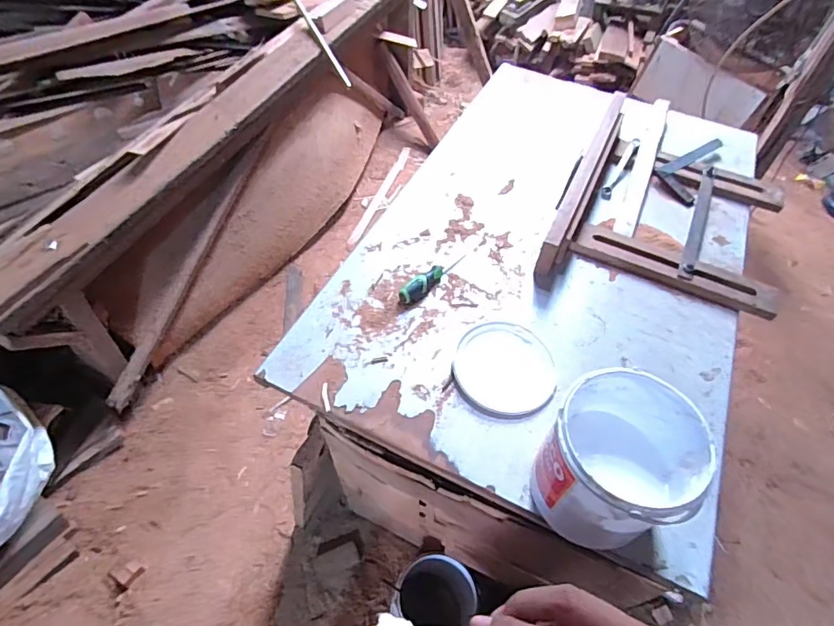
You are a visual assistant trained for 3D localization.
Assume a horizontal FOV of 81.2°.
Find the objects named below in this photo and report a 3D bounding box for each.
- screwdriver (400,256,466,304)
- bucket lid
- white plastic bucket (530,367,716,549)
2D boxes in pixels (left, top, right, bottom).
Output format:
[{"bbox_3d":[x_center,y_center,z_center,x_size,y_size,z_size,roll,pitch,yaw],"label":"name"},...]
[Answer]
[{"bbox_3d":[0.030,-0.076,0.971,0.034,0.028,0.173,33,54,22],"label":"screwdriver"},{"bbox_3d":[0.151,0.093,0.850,0.167,0.016,0.182,2,49,-3],"label":"bucket lid"},{"bbox_3d":[0.265,0.207,0.656,0.171,0.186,0.179,2,49,-3],"label":"white plastic bucket"}]

